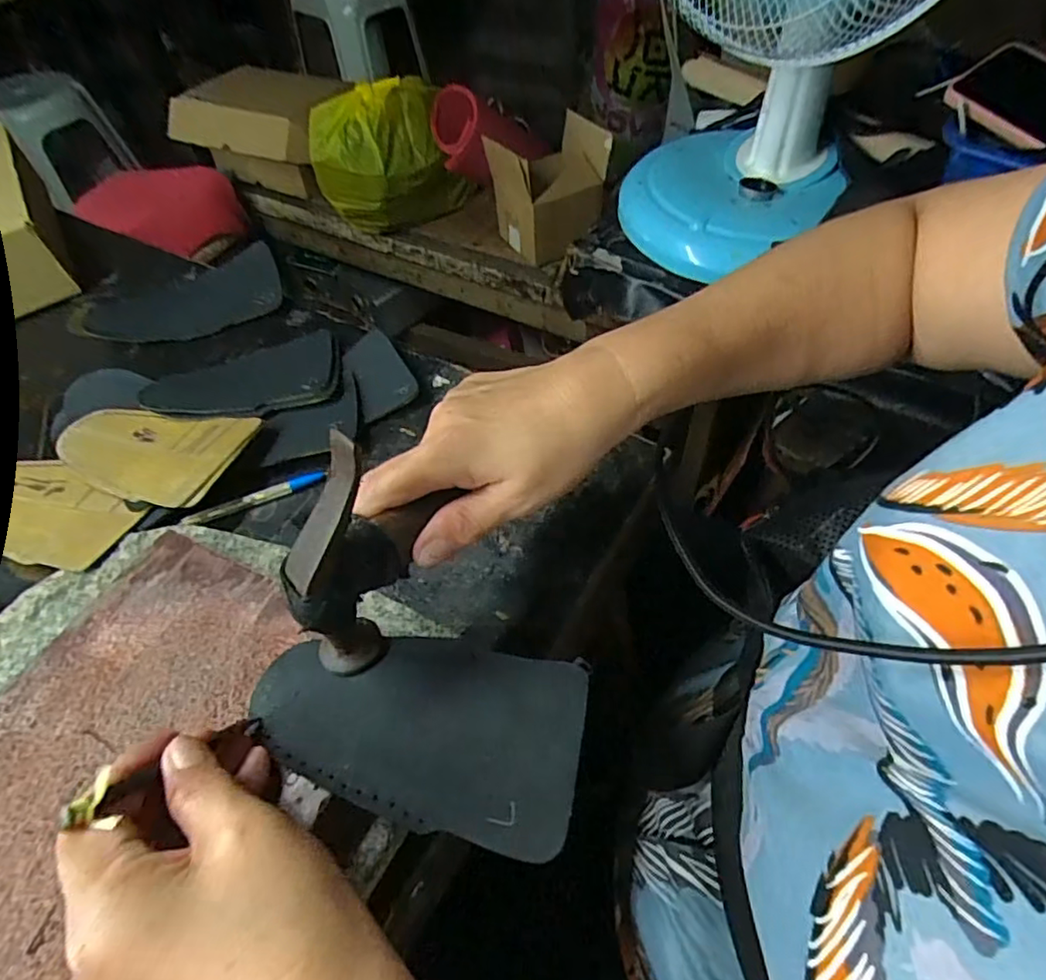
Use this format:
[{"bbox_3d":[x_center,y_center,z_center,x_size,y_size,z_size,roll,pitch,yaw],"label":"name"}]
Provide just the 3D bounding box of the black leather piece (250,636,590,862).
[{"bbox_3d":[-0.049,0.104,0.270,0.147,0.009,0.083,6,47,8],"label":"black leather piece"}]

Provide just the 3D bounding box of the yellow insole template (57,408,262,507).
[{"bbox_3d":[-0.268,-0.029,0.426,0.161,0.008,0.078,8,52,20],"label":"yellow insole template"}]

